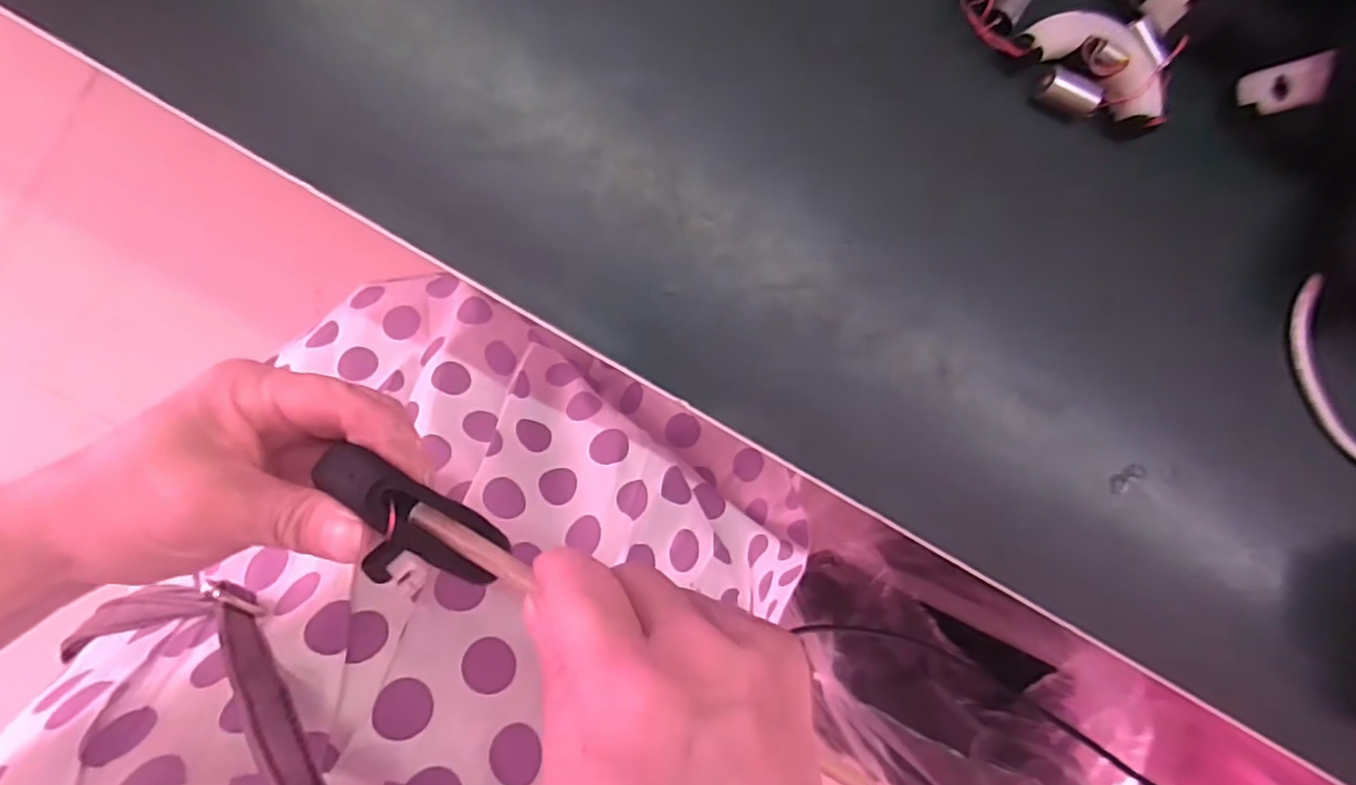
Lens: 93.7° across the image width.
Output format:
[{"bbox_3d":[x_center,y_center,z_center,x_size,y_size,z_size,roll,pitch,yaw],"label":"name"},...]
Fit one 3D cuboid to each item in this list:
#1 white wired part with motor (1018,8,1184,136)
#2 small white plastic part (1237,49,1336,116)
[{"bbox_3d":[0.144,-0.115,0.220,0.054,0.013,0.032,16,93,-8],"label":"white wired part with motor"},{"bbox_3d":[0.213,-0.108,0.224,0.005,0.024,0.016,-11,99,-39],"label":"small white plastic part"}]

